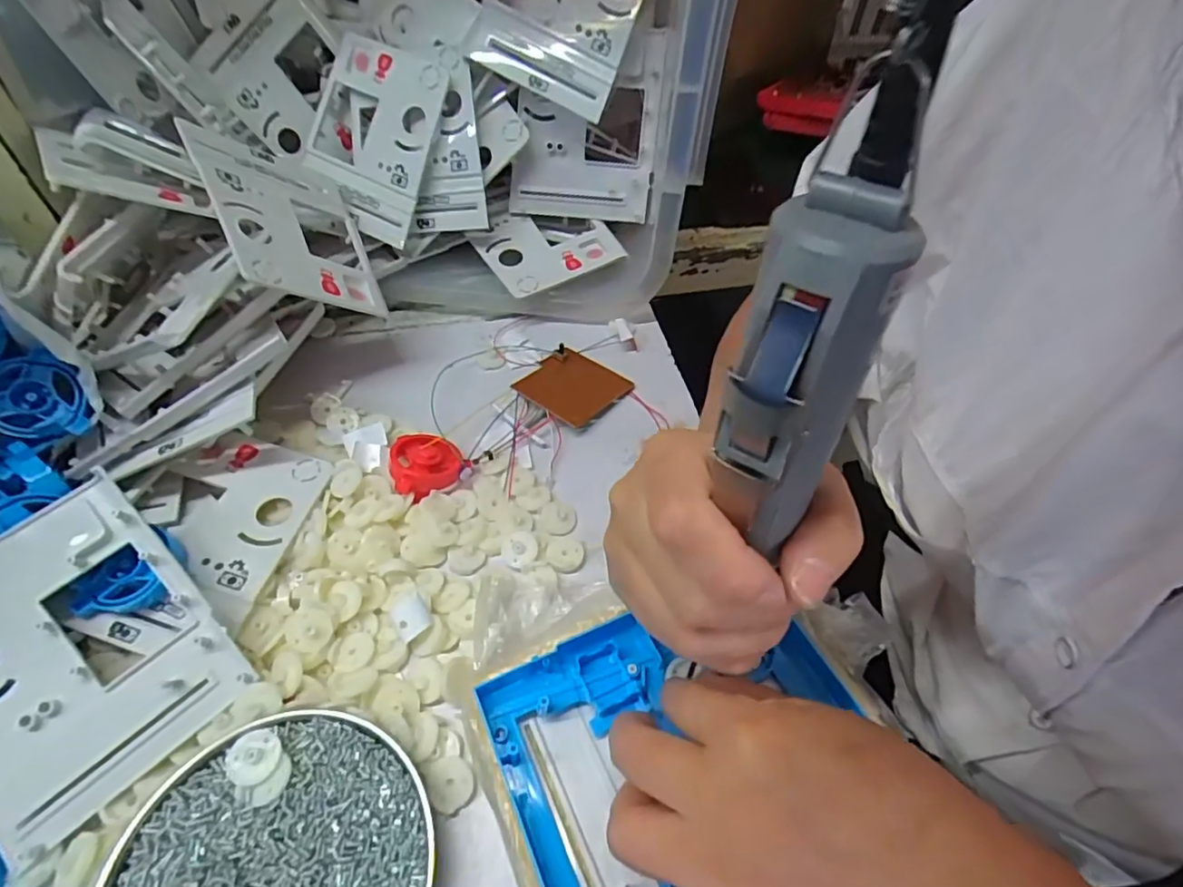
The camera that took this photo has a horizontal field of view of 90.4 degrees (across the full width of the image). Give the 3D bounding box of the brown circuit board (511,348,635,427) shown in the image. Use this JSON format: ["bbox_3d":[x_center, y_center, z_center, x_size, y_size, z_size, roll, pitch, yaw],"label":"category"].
[{"bbox_3d":[-0.015,-0.046,0.459,0.073,0.006,0.066,29,53,19],"label":"brown circuit board"}]

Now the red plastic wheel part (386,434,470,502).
[{"bbox_3d":[-0.114,0.010,0.399,0.049,0.018,0.050,-28,57,-26],"label":"red plastic wheel part"}]

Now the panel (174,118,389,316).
[{"bbox_3d":[-0.214,-0.160,0.420,0.111,0.009,0.141,3,54,-57],"label":"panel"}]

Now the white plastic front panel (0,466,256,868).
[{"bbox_3d":[-0.258,0.101,0.290,0.112,0.007,0.142,-38,84,-20],"label":"white plastic front panel"}]

